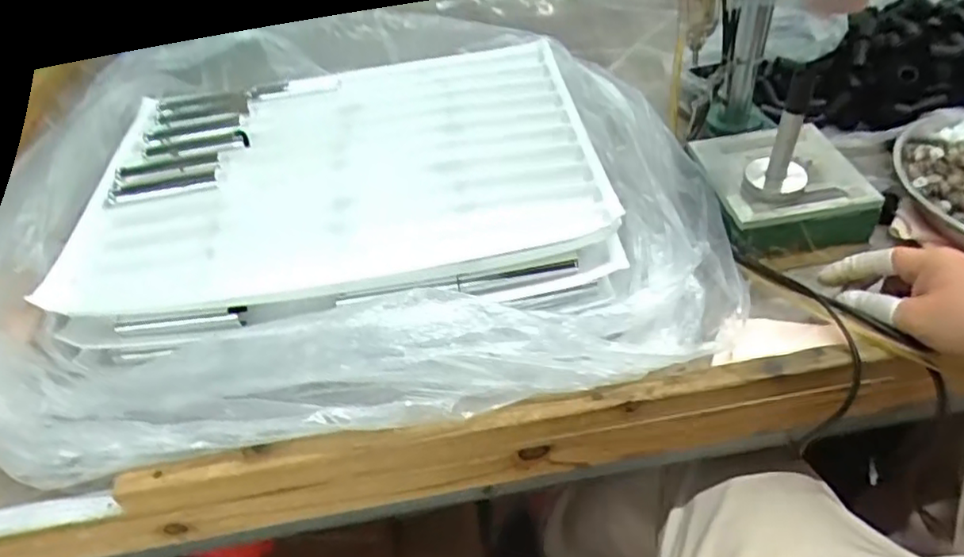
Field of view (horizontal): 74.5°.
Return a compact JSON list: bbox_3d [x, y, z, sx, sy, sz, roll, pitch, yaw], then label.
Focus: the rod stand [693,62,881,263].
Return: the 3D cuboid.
[{"bbox_3d":[0.259,-0.108,0.541,0.128,0.134,0.125,-10,44,-3],"label":"rod stand"}]

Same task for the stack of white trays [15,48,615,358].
[{"bbox_3d":[-0.117,-0.088,0.557,0.422,0.059,0.321,-5,44,2],"label":"stack of white trays"}]

